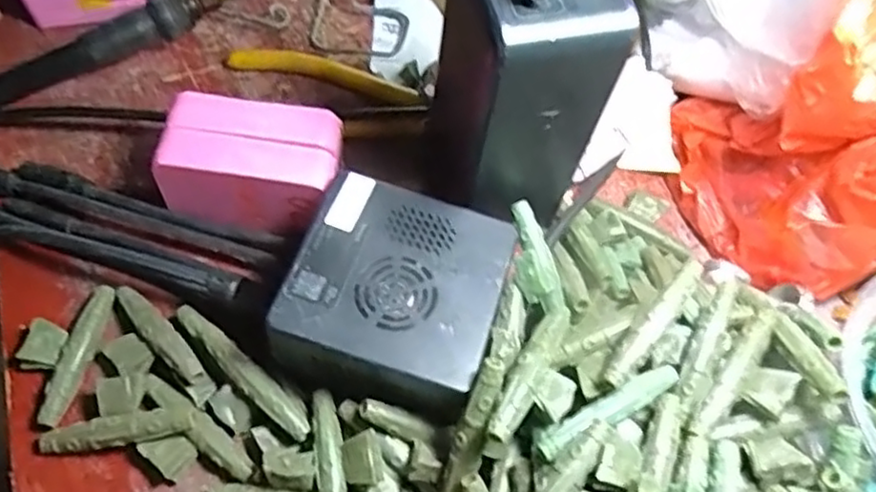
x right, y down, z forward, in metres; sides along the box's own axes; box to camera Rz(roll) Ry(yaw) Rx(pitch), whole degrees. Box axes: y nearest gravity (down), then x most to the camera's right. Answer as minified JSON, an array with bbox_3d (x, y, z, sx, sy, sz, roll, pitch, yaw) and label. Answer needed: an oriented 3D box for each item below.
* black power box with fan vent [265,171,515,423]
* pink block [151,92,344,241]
[{"bbox_3d":[-0.017,0.020,0.258,0.074,0.032,0.080,18,60,4],"label":"black power box with fan vent"},{"bbox_3d":[-0.078,-0.033,0.294,0.069,0.046,0.043,11,60,0],"label":"pink block"}]

